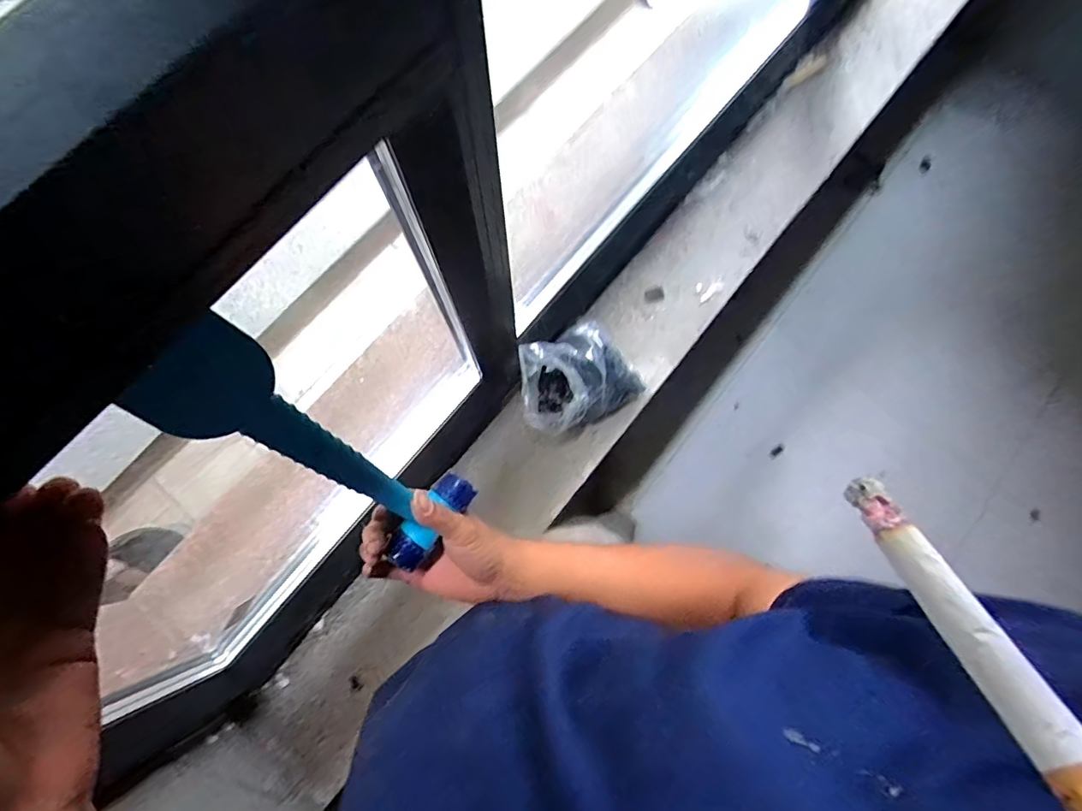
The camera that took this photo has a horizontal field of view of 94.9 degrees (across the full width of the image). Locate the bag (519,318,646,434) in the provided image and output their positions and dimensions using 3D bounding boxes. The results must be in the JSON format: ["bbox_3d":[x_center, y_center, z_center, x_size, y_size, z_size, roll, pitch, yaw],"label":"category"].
[{"bbox_3d":[0.054,-0.044,0.829,0.199,0.099,0.160,-34,80,-8],"label":"bag"}]

